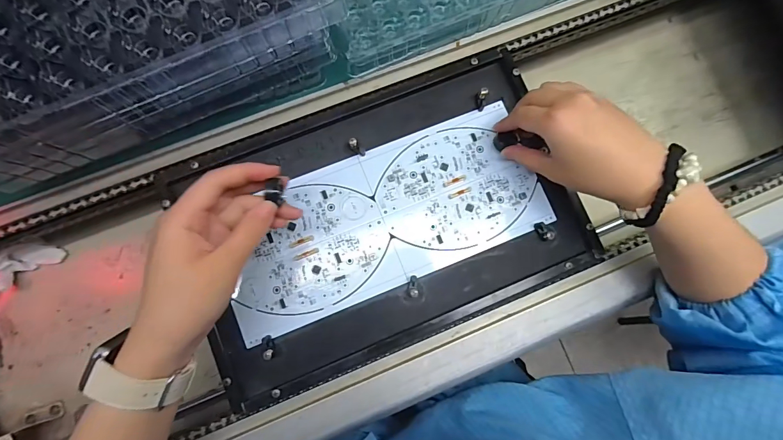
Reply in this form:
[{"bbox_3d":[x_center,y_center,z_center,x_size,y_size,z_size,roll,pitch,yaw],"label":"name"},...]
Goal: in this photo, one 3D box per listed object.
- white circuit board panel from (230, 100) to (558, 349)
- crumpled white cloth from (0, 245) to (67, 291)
[{"bbox_3d":[-0.008,-0.003,0.360,0.306,0.004,0.131,-21,84,-5],"label":"white circuit board panel"},{"bbox_3d":[-0.419,0.051,0.419,0.073,0.047,0.029,-33,84,-5],"label":"crumpled white cloth"}]

